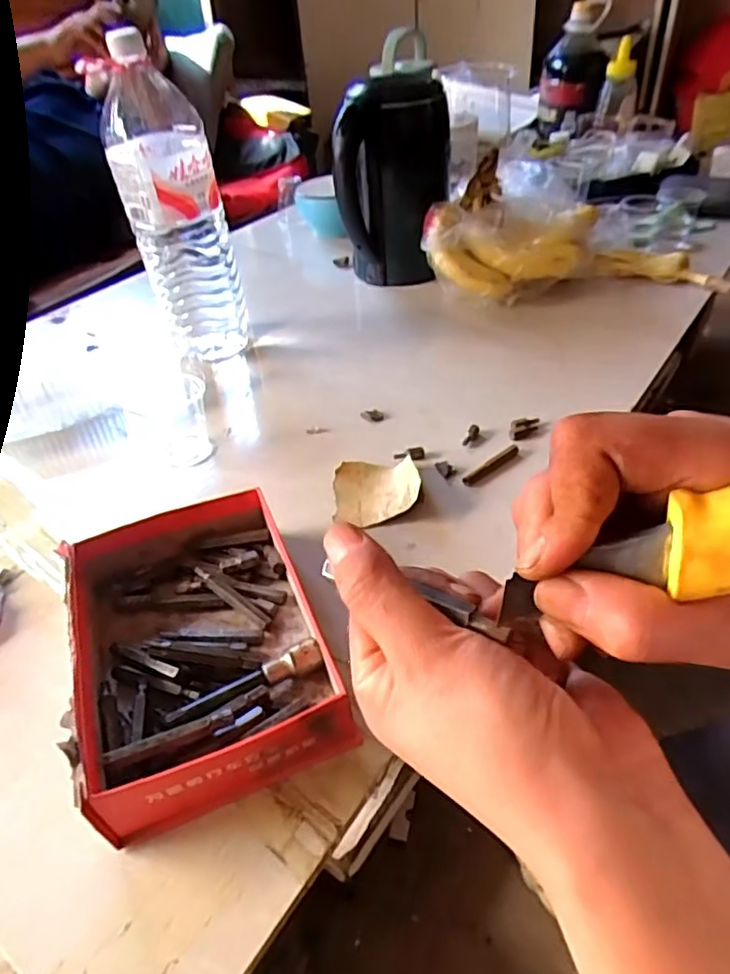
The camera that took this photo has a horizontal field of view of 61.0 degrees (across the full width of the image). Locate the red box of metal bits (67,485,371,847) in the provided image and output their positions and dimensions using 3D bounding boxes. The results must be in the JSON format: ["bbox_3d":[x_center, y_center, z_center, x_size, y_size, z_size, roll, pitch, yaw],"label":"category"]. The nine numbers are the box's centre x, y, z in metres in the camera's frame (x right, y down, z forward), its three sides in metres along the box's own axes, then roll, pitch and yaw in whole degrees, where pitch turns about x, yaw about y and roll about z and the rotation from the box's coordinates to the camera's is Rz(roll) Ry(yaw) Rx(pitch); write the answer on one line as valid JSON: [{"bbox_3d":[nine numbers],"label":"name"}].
[{"bbox_3d":[-0.113,0.098,0.419,0.147,0.053,0.211,-18,43,-14],"label":"red box of metal bits"}]

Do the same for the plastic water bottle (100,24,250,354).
[{"bbox_3d":[-0.210,-0.299,0.699,0.100,0.306,0.108,-11,42,-7],"label":"plastic water bottle"}]

